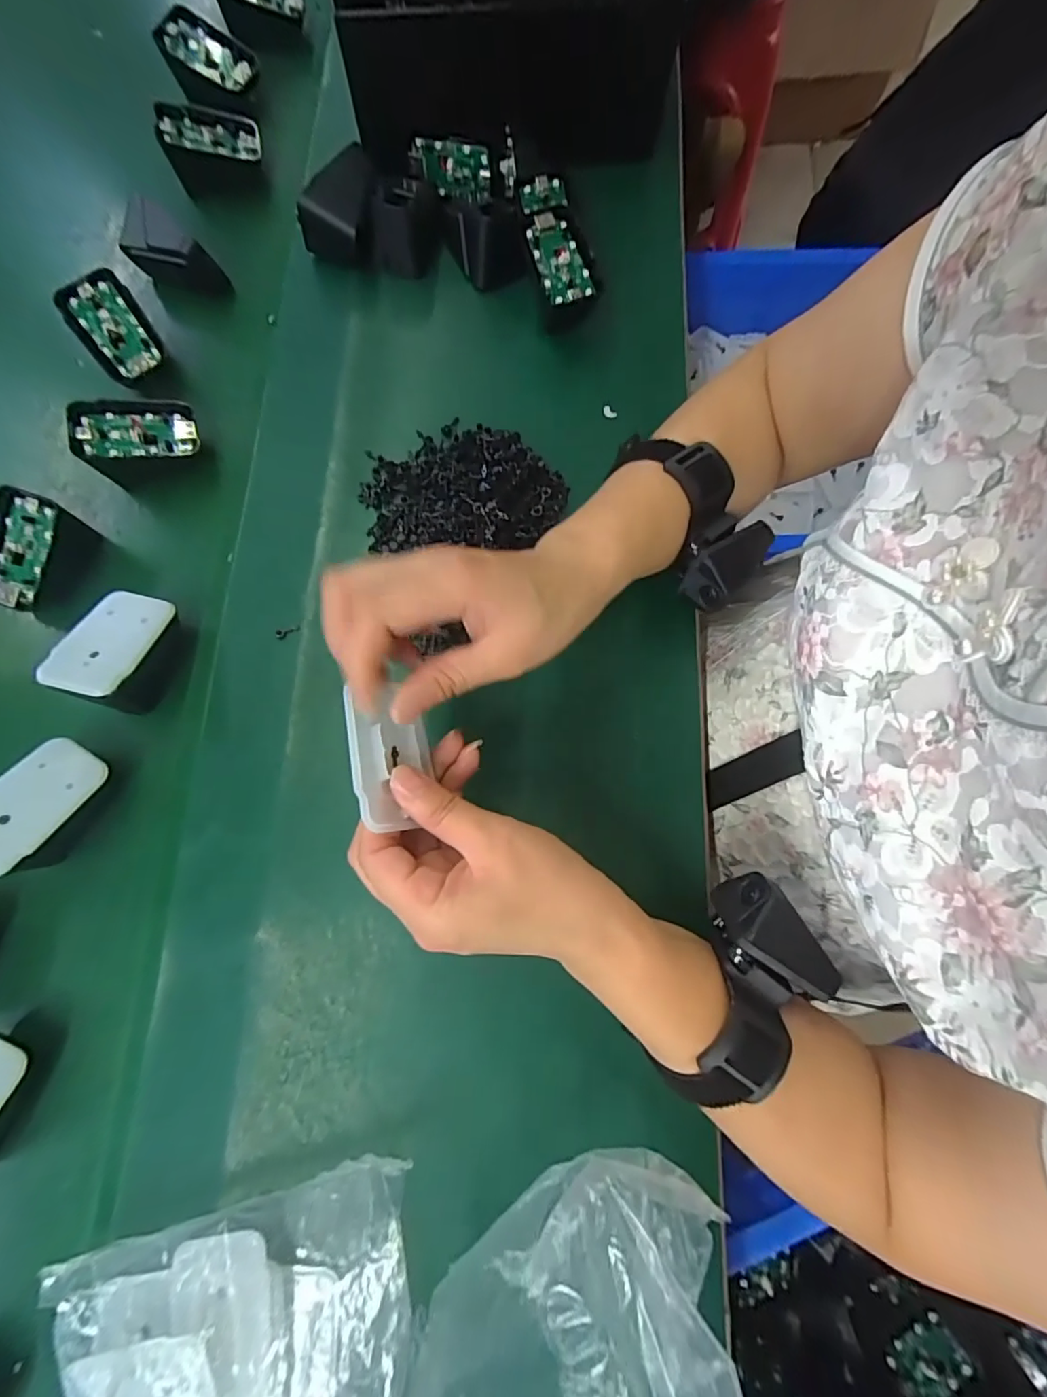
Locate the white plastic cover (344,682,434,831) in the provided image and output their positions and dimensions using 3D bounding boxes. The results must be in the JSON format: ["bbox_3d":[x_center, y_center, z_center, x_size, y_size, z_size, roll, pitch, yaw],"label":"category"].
[{"bbox_3d":[-0.059,0.025,0.241,0.007,0.043,0.061,-16,80,33],"label":"white plastic cover"}]

